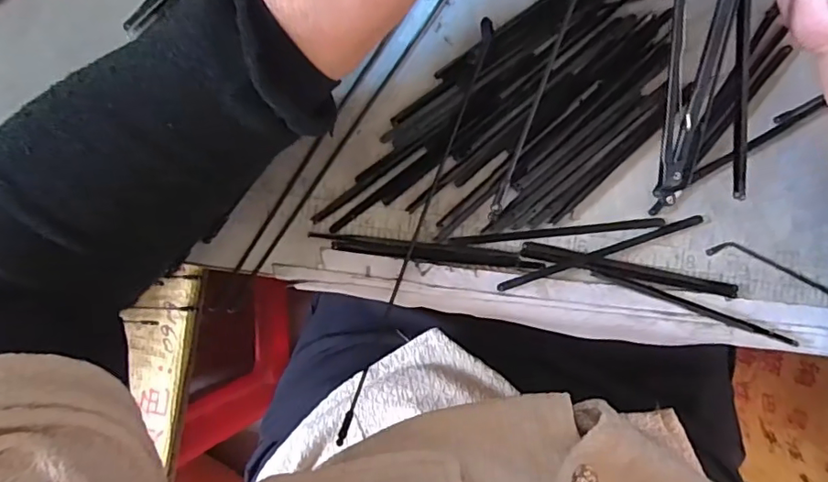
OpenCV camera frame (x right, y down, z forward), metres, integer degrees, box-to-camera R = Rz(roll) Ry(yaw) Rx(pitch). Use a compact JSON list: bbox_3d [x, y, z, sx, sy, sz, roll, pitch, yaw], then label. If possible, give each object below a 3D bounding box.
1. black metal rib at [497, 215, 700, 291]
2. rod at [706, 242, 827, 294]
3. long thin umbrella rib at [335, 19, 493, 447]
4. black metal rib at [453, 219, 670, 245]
[{"bbox_3d":[0.086,0.006,0.255,0.098,0.007,0.005,-19,89,1],"label":"black metal rib"},{"bbox_3d":[0.180,0.018,0.254,0.089,0.004,0.009,22,92,2],"label":"rod"},{"bbox_3d":[0.000,-0.003,0.258,0.006,0.007,0.205,19,92,2],"label":"long thin umbrella rib"},{"bbox_3d":[0.066,-0.004,0.258,0.098,0.004,0.005,-5,90,1],"label":"black metal rib"}]

